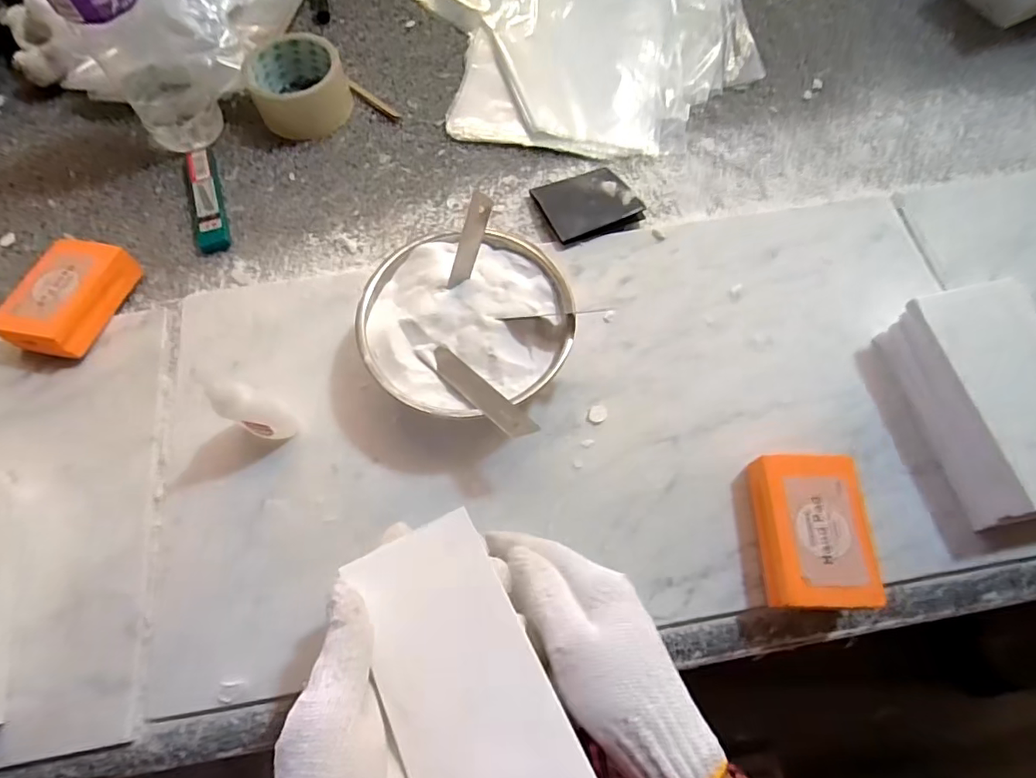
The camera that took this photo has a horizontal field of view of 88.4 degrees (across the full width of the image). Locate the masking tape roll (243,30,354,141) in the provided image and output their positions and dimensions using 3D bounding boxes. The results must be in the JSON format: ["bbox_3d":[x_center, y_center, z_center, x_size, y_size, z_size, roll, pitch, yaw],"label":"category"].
[{"bbox_3d":[-0.212,-0.295,0.514,0.087,0.041,0.085,-21,68,-10],"label":"masking tape roll"}]

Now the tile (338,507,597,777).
[{"bbox_3d":[-0.027,0.139,0.263,0.073,0.008,0.147,-22,62,-11],"label":"tile"}]

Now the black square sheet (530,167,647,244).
[{"bbox_3d":[0.059,-0.165,0.468,0.080,0.017,0.072,-18,67,-9],"label":"black square sheet"}]

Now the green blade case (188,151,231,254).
[{"bbox_3d":[-0.280,-0.170,0.481,0.025,0.014,0.109,-17,67,-8],"label":"green blade case"}]

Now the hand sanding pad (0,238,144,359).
[{"bbox_3d":[-0.356,-0.073,0.421,0.057,0.029,0.096,13,66,5],"label":"hand sanding pad"}]

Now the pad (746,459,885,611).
[{"bbox_3d":[0.188,0.092,0.344,0.062,0.035,0.091,2,66,0],"label":"pad"}]

